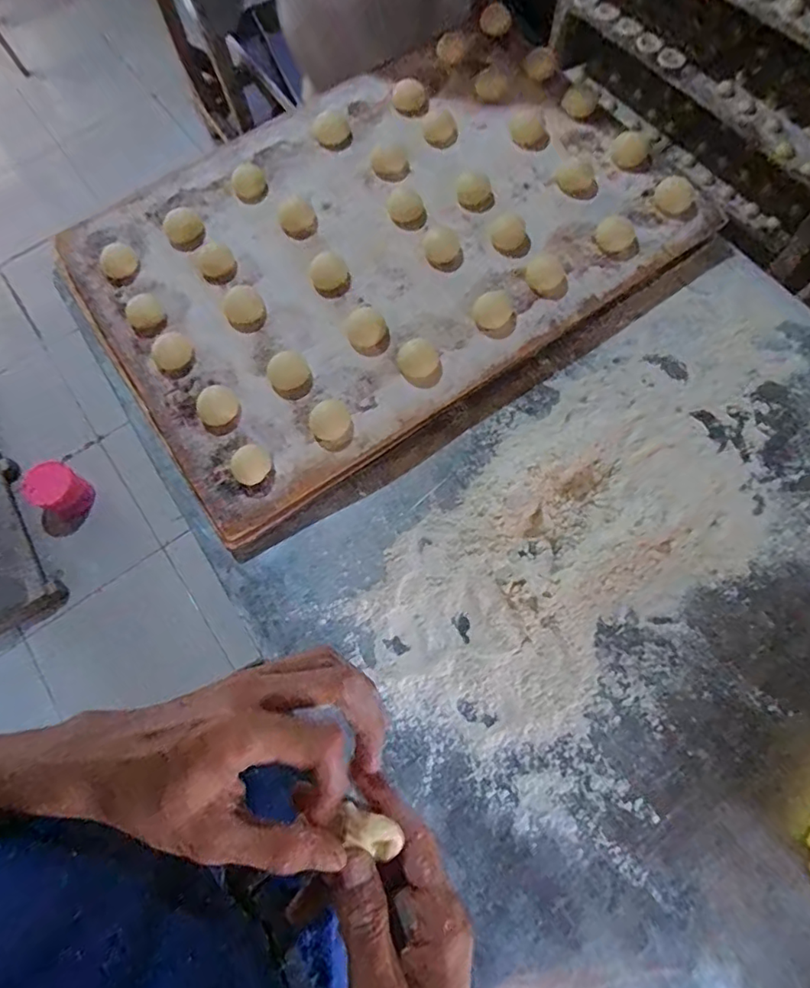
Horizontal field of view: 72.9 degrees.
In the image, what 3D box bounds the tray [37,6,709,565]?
[{"bbox_3d":[-0.031,-0.279,0.581,0.591,0.032,0.410,-34,74,-10],"label":"tray"}]

